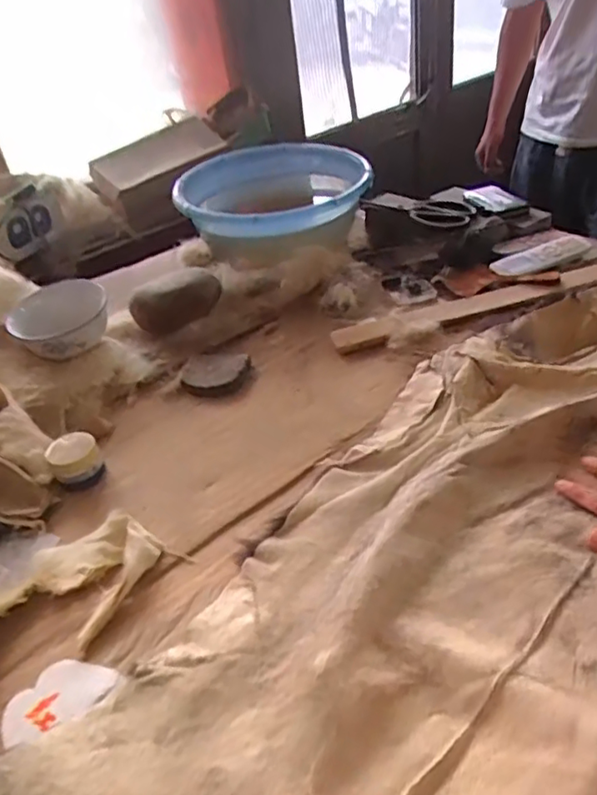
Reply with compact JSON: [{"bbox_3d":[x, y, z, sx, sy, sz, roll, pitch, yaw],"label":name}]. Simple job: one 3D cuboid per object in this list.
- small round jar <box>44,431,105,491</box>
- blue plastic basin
[{"bbox_3d":[-0.253,0.071,0.698,0.057,0.044,0.051,-22,37,-19],"label":"small round jar"},{"bbox_3d":[-0.041,-0.336,1.071,0.312,0.107,0.302,-5,38,4],"label":"blue plastic basin"}]

